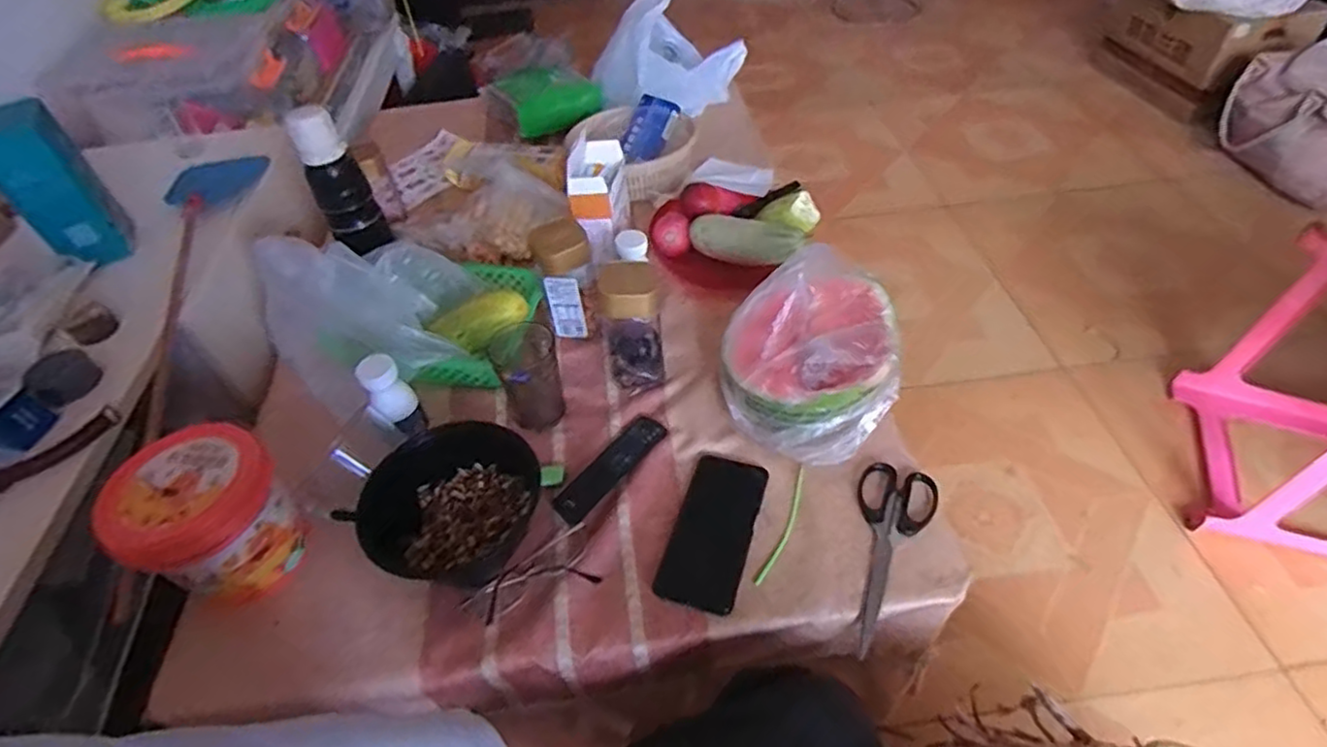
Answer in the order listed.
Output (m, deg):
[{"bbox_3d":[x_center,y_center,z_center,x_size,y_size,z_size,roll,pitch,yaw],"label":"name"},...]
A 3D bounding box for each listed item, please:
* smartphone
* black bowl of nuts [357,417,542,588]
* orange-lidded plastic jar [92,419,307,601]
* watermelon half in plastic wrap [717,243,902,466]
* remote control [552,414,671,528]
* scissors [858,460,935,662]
[{"bbox_3d":[0.051,0.153,0.665,0.075,0.005,0.168,11,49,16],"label":"smartphone"},{"bbox_3d":[-0.203,0.123,0.663,0.154,0.072,0.151,-3,47,3],"label":"black bowl of nuts"},{"bbox_3d":[-0.418,0.134,0.629,0.122,0.125,0.120,-3,47,3],"label":"orange-lidded plastic jar"},{"bbox_3d":[0.152,-0.023,0.688,0.173,0.137,0.165,18,52,21],"label":"watermelon half in plastic wrap"},{"bbox_3d":[-0.056,0.097,0.711,0.040,0.017,0.148,28,56,28],"label":"remote control"},{"bbox_3d":[0.214,0.169,0.636,0.072,0.011,0.191,12,50,17],"label":"scissors"}]

